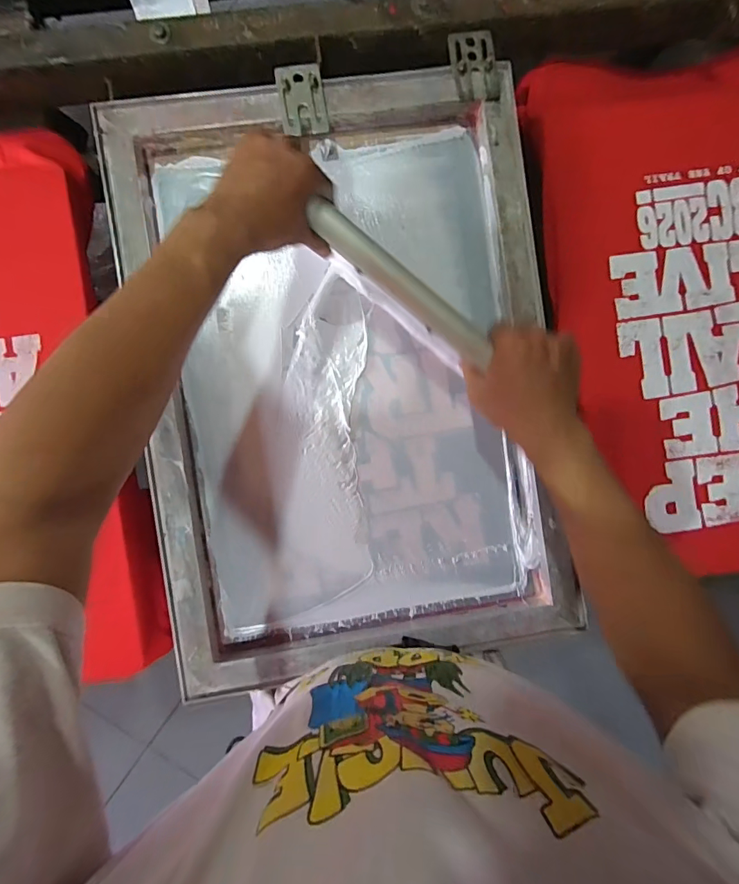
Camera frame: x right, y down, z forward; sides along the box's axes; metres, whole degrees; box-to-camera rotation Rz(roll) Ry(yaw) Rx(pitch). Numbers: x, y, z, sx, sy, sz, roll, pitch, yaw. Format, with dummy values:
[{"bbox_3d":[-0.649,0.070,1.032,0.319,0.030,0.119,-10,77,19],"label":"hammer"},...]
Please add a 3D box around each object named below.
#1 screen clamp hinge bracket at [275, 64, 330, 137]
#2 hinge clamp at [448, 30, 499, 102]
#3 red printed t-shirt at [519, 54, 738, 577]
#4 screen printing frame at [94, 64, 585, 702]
[{"bbox_3d":[-0.075,-0.386,0.480,0.051,0.006,0.079,-8,92,-6],"label":"screen clamp hinge bracket"},{"bbox_3d":[0.120,-0.432,0.488,0.050,0.006,0.077,-8,91,-3],"label":"hinge clamp"},{"bbox_3d":[0.453,-0.173,0.540,0.401,0.032,0.654,-15,91,-3],"label":"red printed t-shirt"},{"bbox_3d":[-0.023,-0.075,0.500,0.462,0.036,0.649,-8,91,-3],"label":"screen printing frame"}]

